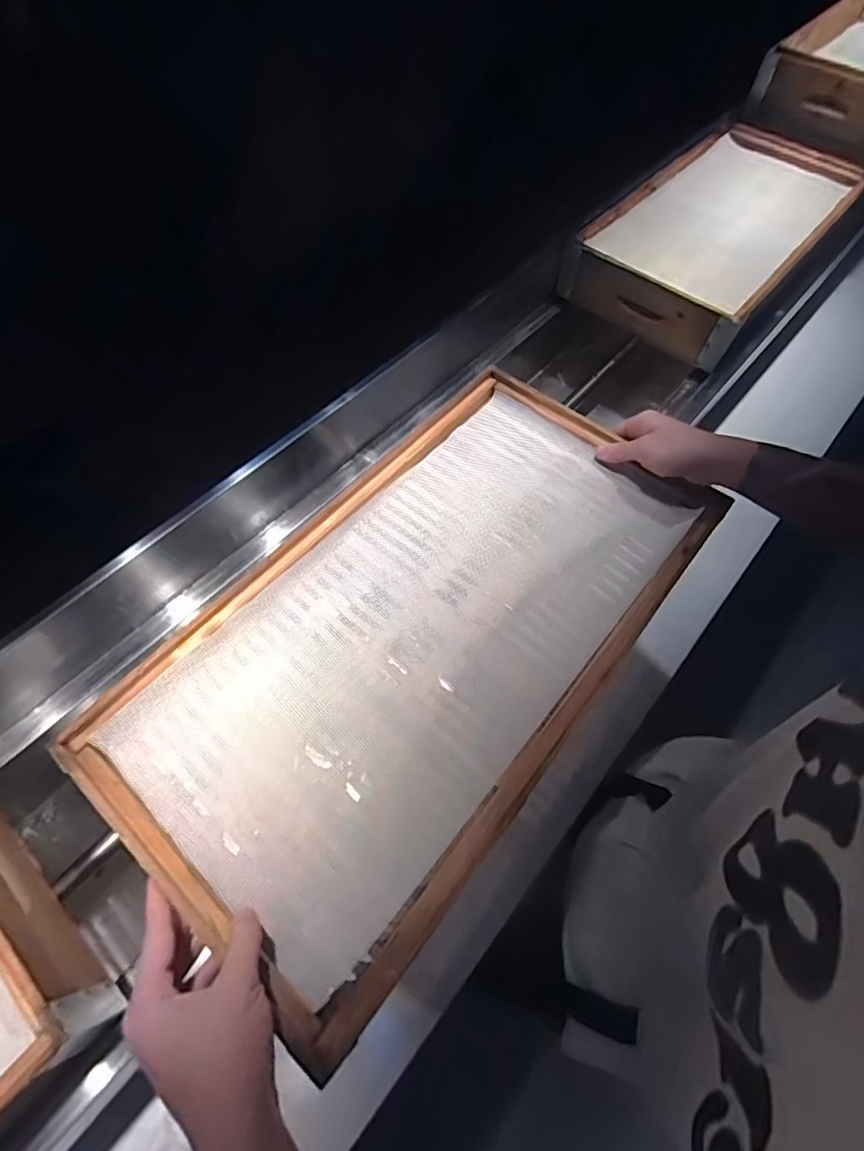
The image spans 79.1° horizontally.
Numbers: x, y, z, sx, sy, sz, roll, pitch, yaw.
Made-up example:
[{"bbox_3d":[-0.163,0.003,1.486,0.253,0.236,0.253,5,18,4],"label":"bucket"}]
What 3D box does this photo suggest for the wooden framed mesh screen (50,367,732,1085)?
[{"bbox_3d":[-0.004,0.034,0.474,0.308,0.040,0.549,35,68,20],"label":"wooden framed mesh screen"}]

